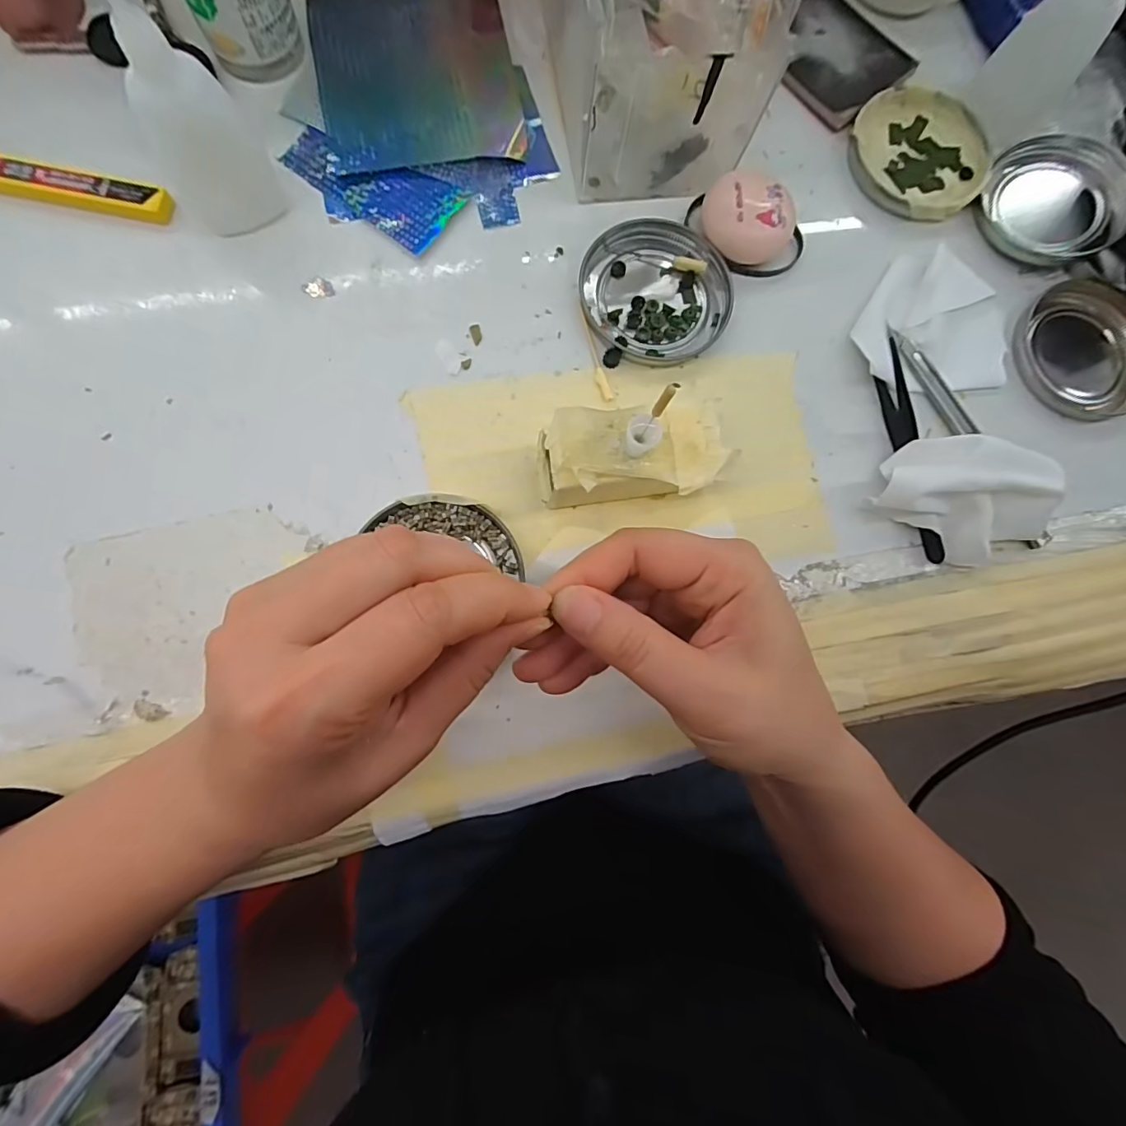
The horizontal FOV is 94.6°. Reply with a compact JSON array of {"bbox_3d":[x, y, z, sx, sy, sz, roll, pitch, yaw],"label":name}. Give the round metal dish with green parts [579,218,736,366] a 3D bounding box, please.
[{"bbox_3d":[0.050,-0.143,0.274,0.075,0.009,0.076,1,82,-4],"label":"round metal dish with green parts"}]

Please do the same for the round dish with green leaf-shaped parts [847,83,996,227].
[{"bbox_3d":[0.203,-0.234,0.300,0.079,0.009,0.078,1,82,-4],"label":"round dish with green leaf-shaped parts"}]

